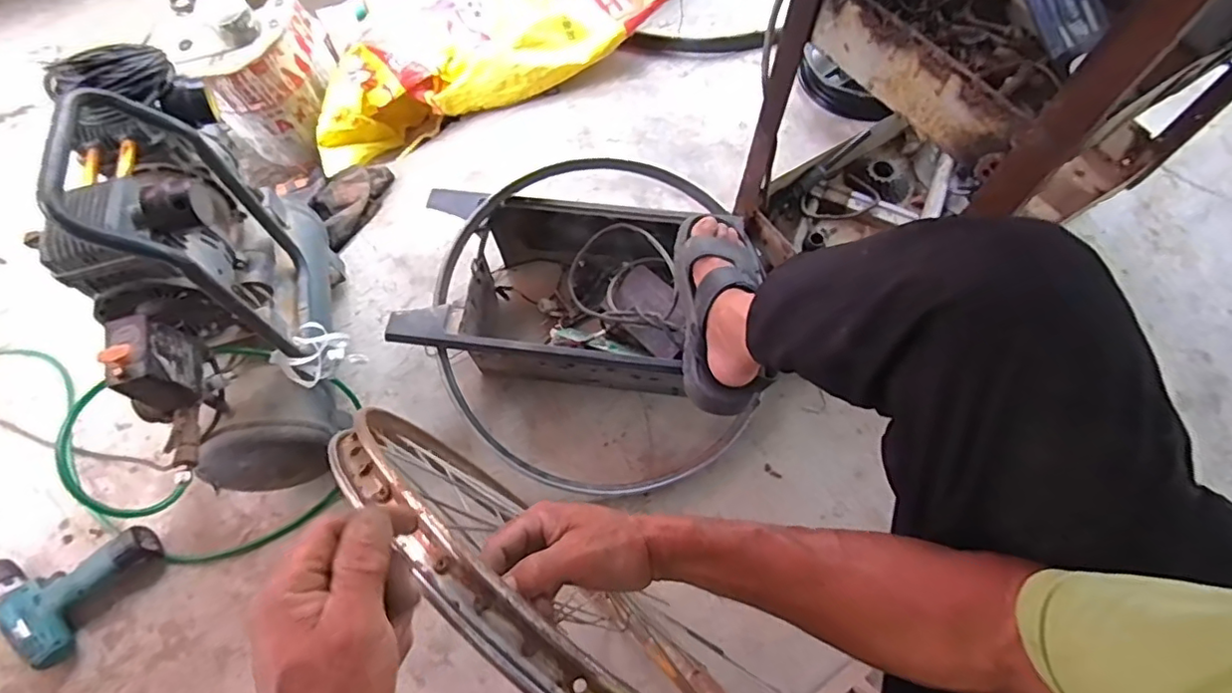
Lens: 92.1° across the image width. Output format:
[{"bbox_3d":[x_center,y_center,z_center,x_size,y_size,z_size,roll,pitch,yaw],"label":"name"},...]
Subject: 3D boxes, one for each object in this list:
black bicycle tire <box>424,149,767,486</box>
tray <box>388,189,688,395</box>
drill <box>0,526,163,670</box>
[{"bbox_3d":[-0.033,-0.033,0.906,0.464,0.034,0.513,-11,83,-10],"label":"black bicycle tire"},{"bbox_3d":[-0.099,-0.074,0.965,0.398,0.193,0.261,7,67,2],"label":"tray"},{"bbox_3d":[-0.771,0.310,0.839,0.191,0.054,0.196,39,71,14],"label":"drill"}]

